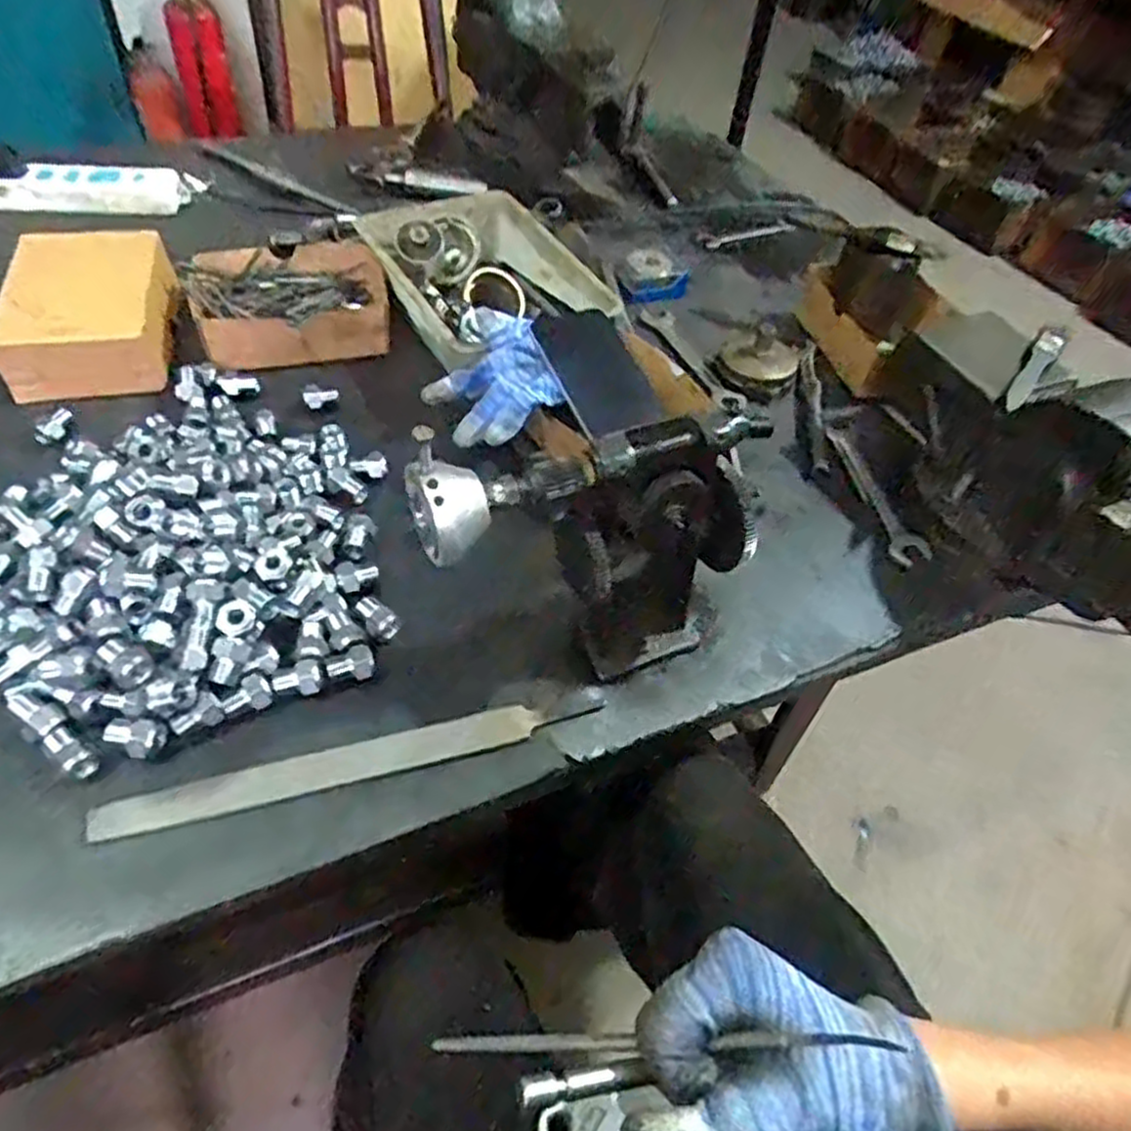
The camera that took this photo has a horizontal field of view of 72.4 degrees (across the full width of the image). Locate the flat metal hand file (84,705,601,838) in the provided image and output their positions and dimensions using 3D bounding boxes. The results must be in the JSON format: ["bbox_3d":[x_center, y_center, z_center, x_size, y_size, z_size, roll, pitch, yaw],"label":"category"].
[{"bbox_3d":[-0.126,0.119,0.471,0.292,0.006,0.023,-11,59,-13],"label":"flat metal hand file"}]

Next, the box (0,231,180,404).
[{"bbox_3d":[-0.418,-0.223,0.680,0.125,0.066,0.161,-4,50,-11],"label":"box"}]

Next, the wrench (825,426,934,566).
[{"bbox_3d":[0.264,-0.065,0.670,0.032,0.010,0.156,-9,51,-16],"label":"wrench"}]

